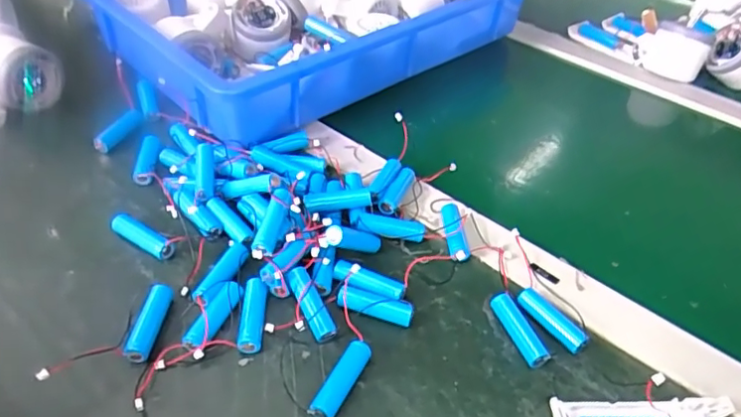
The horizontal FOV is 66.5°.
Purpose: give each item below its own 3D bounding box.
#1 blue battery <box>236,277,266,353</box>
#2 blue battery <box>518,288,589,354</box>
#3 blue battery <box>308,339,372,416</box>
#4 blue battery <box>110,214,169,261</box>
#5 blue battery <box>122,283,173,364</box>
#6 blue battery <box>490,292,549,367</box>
[{"bbox_3d":[-0.075,0.068,0.360,0.015,0.016,0.046,1,43,-3],"label":"blue battery"},{"bbox_3d":[0.119,0.073,0.371,0.012,0.012,0.049,-26,50,-29],"label":"blue battery"},{"bbox_3d":[-0.017,0.101,0.331,0.013,0.015,0.052,23,46,20],"label":"blue battery"},{"bbox_3d":[-0.167,0.020,0.409,0.047,0.017,0.012,24,46,20],"label":"blue battery"},{"bbox_3d":[-0.137,0.070,0.350,0.013,0.012,0.051,7,42,3],"label":"blue battery"},{"bbox_3d":[0.094,0.078,0.364,0.014,0.015,0.050,-17,46,-21],"label":"blue battery"}]

